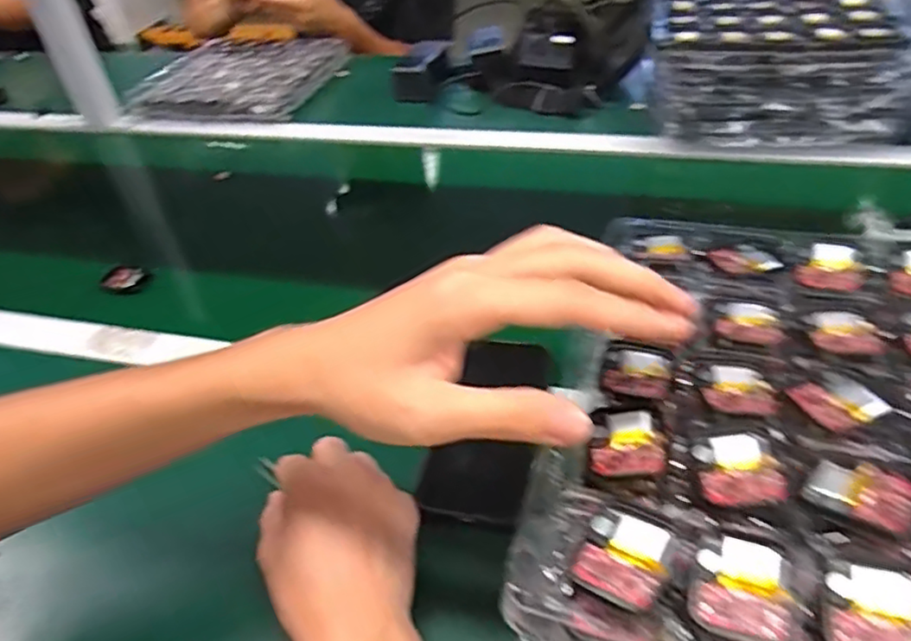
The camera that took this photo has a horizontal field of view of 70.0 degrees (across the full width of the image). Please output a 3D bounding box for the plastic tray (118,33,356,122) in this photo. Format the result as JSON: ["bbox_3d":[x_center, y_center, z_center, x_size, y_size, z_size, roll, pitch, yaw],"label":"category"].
[{"bbox_3d":[-0.363,-0.416,1.090,0.314,0.029,0.289,8,48,15],"label":"plastic tray"}]

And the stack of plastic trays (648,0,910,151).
[{"bbox_3d":[0.393,-0.342,0.834,0.278,0.116,0.274,3,42,11],"label":"stack of plastic trays"}]

